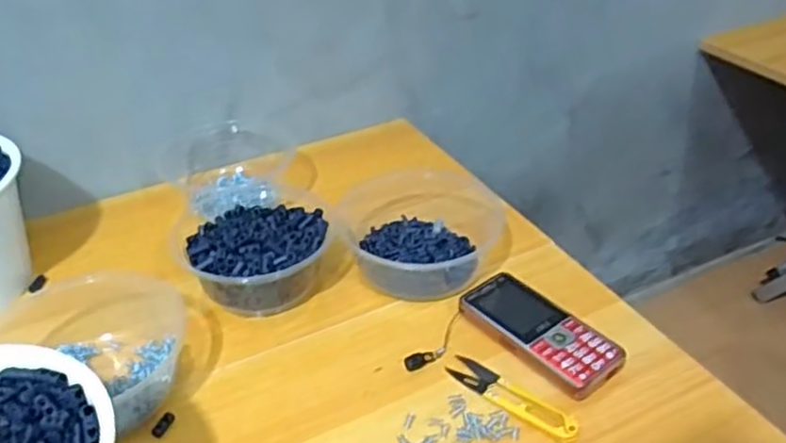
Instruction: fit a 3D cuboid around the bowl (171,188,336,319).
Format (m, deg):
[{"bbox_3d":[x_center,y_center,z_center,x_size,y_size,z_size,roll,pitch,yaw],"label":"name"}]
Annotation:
[{"bbox_3d":[-0.117,0.026,0.619,0.128,0.060,0.134,-1,36,1],"label":"bowl"}]

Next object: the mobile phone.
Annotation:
[{"bbox_3d":[0.114,0.085,0.549,0.059,0.018,0.127,-27,42,-30],"label":"mobile phone"}]

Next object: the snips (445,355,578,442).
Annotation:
[{"bbox_3d":[0.085,0.125,0.506,0.104,0.006,0.022,28,45,35],"label":"snips"}]

